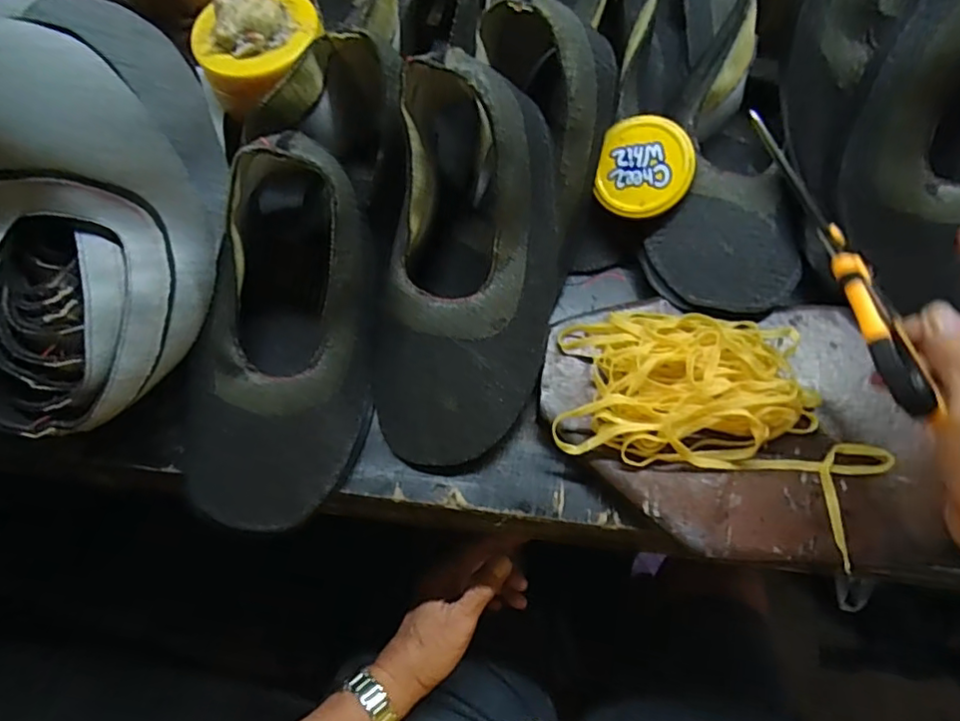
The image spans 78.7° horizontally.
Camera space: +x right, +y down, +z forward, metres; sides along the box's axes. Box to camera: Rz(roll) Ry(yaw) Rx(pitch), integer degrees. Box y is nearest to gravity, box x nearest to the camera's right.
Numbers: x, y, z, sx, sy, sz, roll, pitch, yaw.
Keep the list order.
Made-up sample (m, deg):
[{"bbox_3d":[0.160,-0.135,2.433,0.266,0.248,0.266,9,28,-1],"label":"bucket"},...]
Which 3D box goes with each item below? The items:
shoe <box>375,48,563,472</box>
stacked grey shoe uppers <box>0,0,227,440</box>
[{"bbox_3d":[-0.009,-0.053,0.378,0.115,0.092,0.243,5,93,3],"label":"shoe"},{"bbox_3d":[-0.256,-0.090,0.338,0.149,0.143,0.227,17,67,8],"label":"stacked grey shoe uppers"}]

